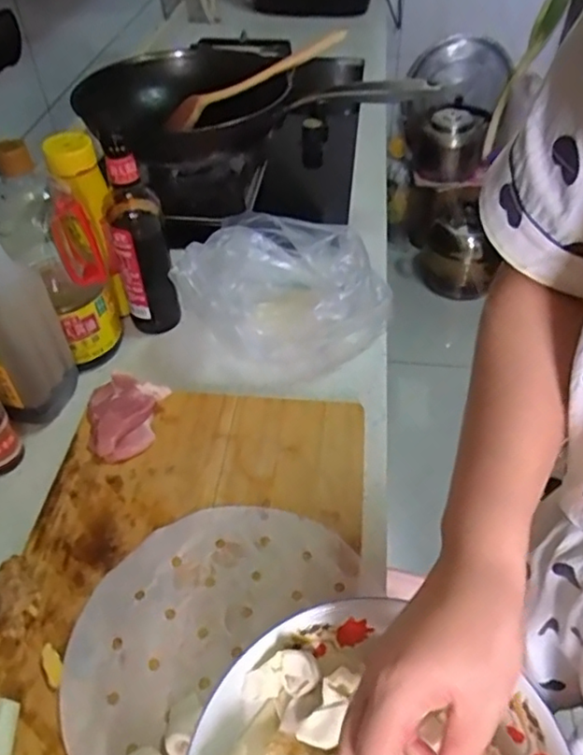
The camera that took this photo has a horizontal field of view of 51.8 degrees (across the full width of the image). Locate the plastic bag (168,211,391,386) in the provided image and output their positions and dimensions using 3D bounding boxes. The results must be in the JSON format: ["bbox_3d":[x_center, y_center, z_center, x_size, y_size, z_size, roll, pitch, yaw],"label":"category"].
[{"bbox_3d":[-0.014,-0.095,0.698,0.191,0.119,0.184,30,52,27],"label":"plastic bag"}]

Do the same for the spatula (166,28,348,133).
[{"bbox_3d":[-0.055,-0.437,0.882,0.284,0.027,0.076,-23,48,8],"label":"spatula"}]

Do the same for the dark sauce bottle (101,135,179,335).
[{"bbox_3d":[-0.174,-0.156,0.690,0.060,0.245,0.056,-11,46,-11],"label":"dark sauce bottle"}]

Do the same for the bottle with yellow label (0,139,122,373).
[{"bbox_3d":[-0.257,-0.131,0.647,0.098,0.248,0.099,-23,49,-21],"label":"bottle with yellow label"}]

